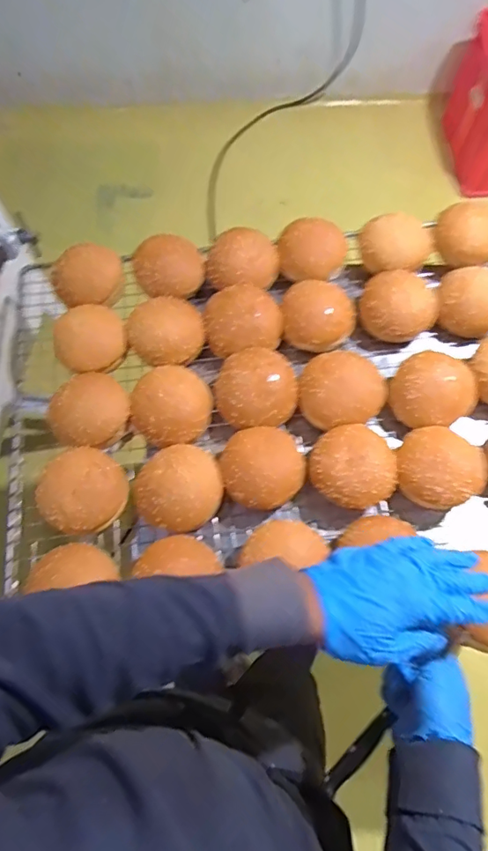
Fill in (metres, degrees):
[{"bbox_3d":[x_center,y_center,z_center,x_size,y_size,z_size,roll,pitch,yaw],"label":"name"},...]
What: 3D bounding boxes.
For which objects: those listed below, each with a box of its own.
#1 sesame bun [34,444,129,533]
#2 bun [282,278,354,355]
[{"bbox_3d":[-0.181,0.070,0.559,0.089,0.044,0.088,0,70,1],"label":"sesame bun"},{"bbox_3d":[0.097,-0.149,0.644,0.092,0.054,0.106,12,70,5],"label":"bun"}]

